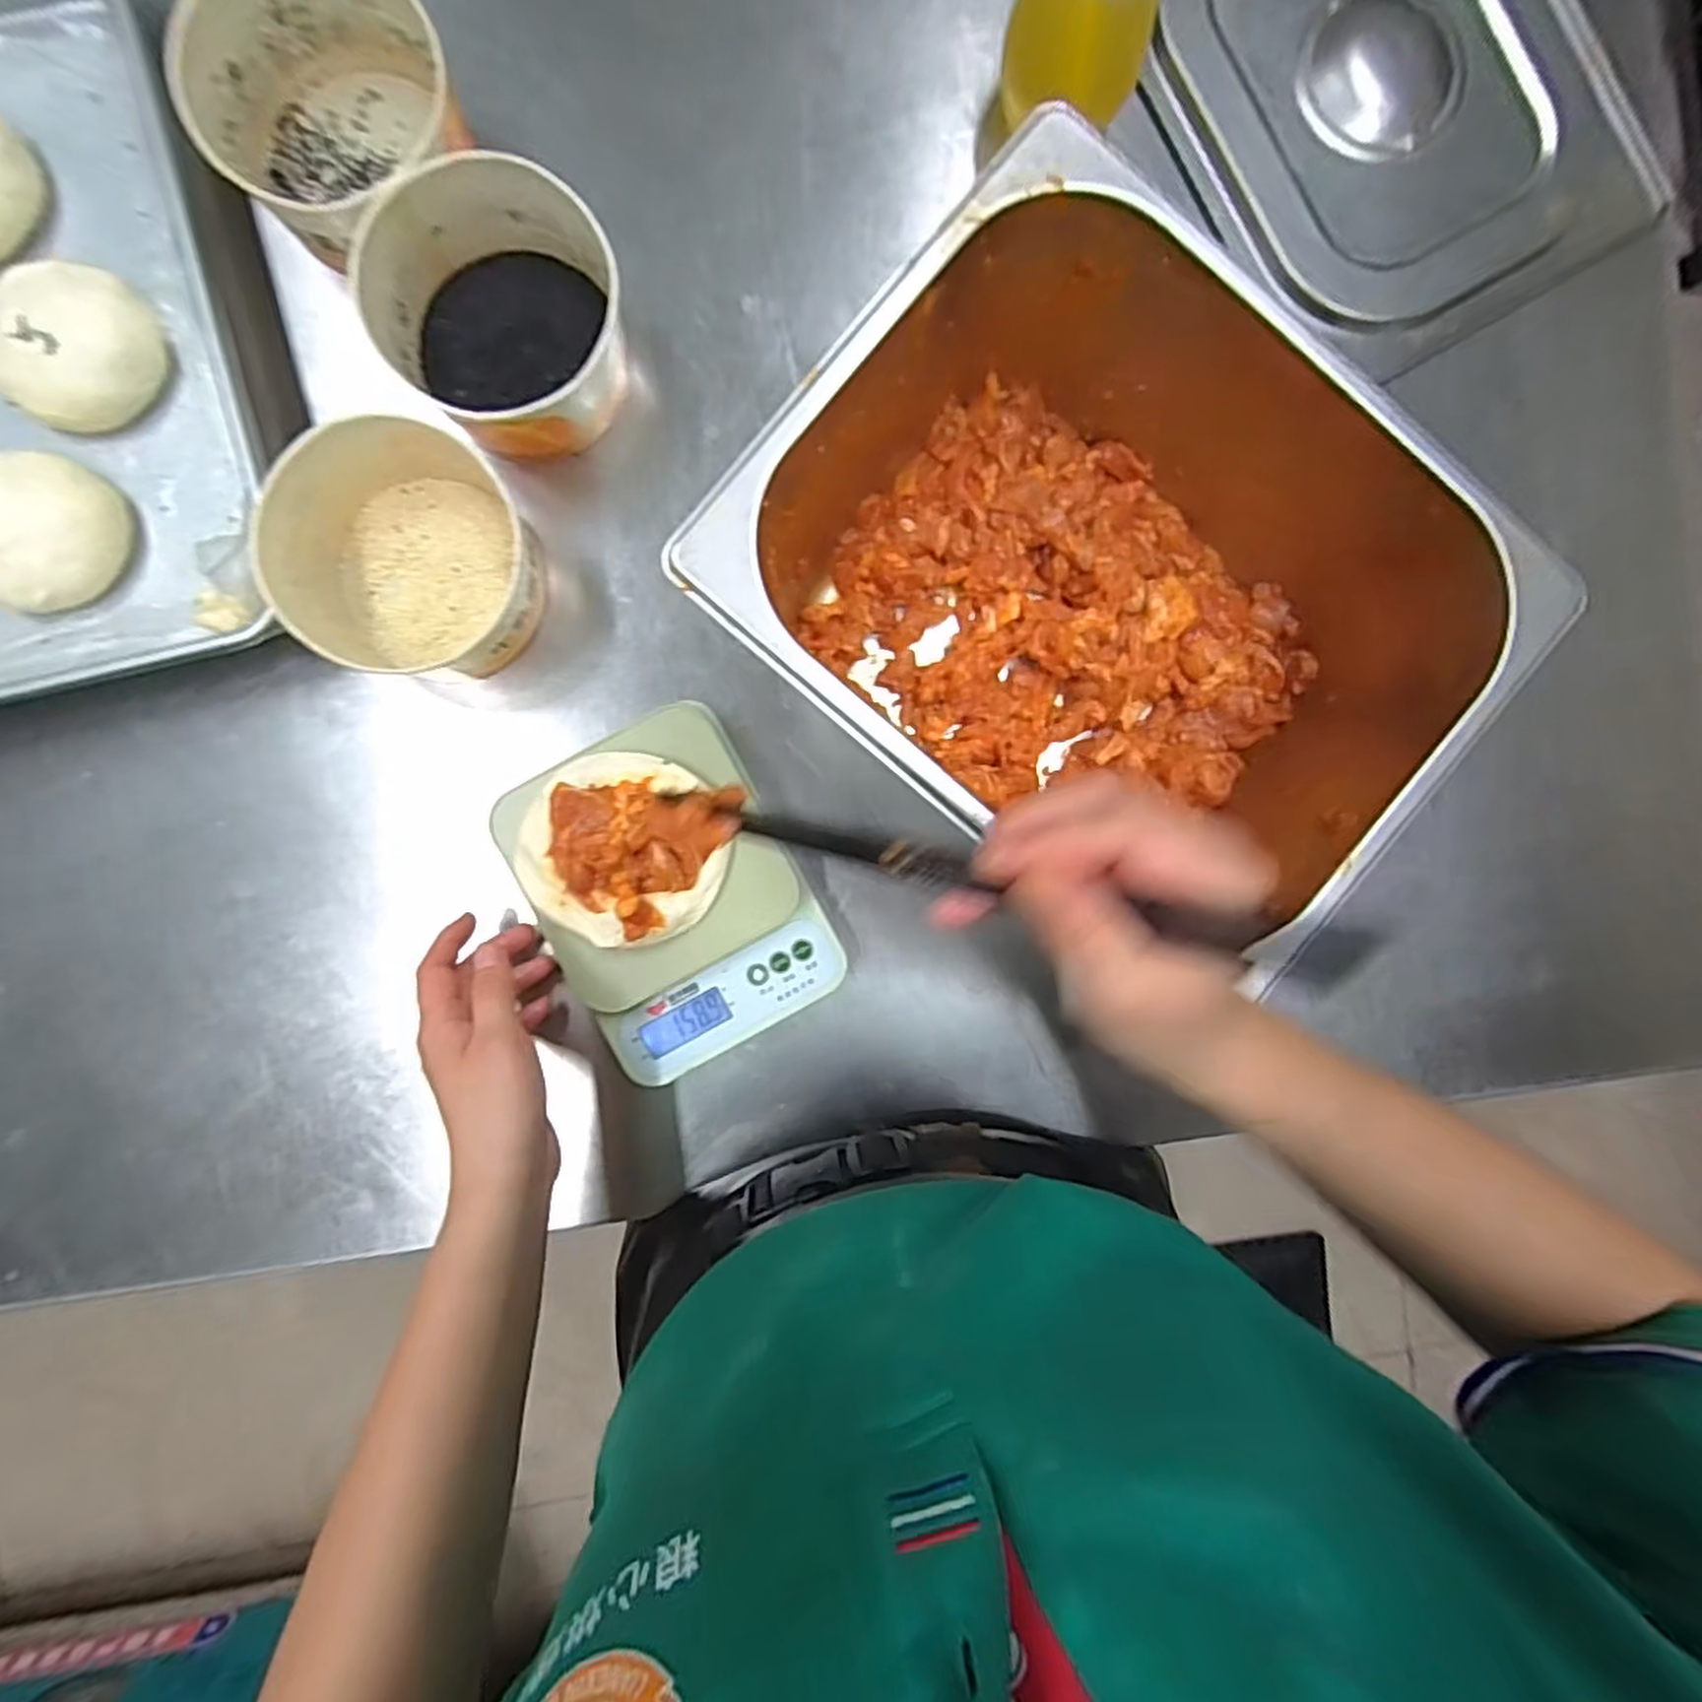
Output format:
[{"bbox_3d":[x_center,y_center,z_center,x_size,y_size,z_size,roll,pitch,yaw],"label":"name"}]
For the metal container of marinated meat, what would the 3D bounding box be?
[{"bbox_3d":[0.126,-0.132,0.417,0.323,0.153,0.253,35,89,-3],"label":"metal container of marinated meat"}]

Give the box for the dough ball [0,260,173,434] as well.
[{"bbox_3d":[-0.434,-0.281,0.435,0.080,0.040,0.088,0,91,-3],"label":"dough ball"}]

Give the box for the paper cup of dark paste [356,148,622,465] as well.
[{"bbox_3d":[-0.189,-0.292,0.435,0.126,0.074,0.131,0,91,-3],"label":"paper cup of dark paste"}]

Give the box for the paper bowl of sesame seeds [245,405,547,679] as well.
[{"bbox_3d":[-0.243,-0.158,0.437,0.123,0.071,0.129,0,91,-3],"label":"paper bowl of sesame seeds"}]

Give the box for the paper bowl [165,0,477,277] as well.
[{"bbox_3d":[-0.279,-0.396,0.428,0.127,0.068,0.130,0,91,-3],"label":"paper bowl"}]

